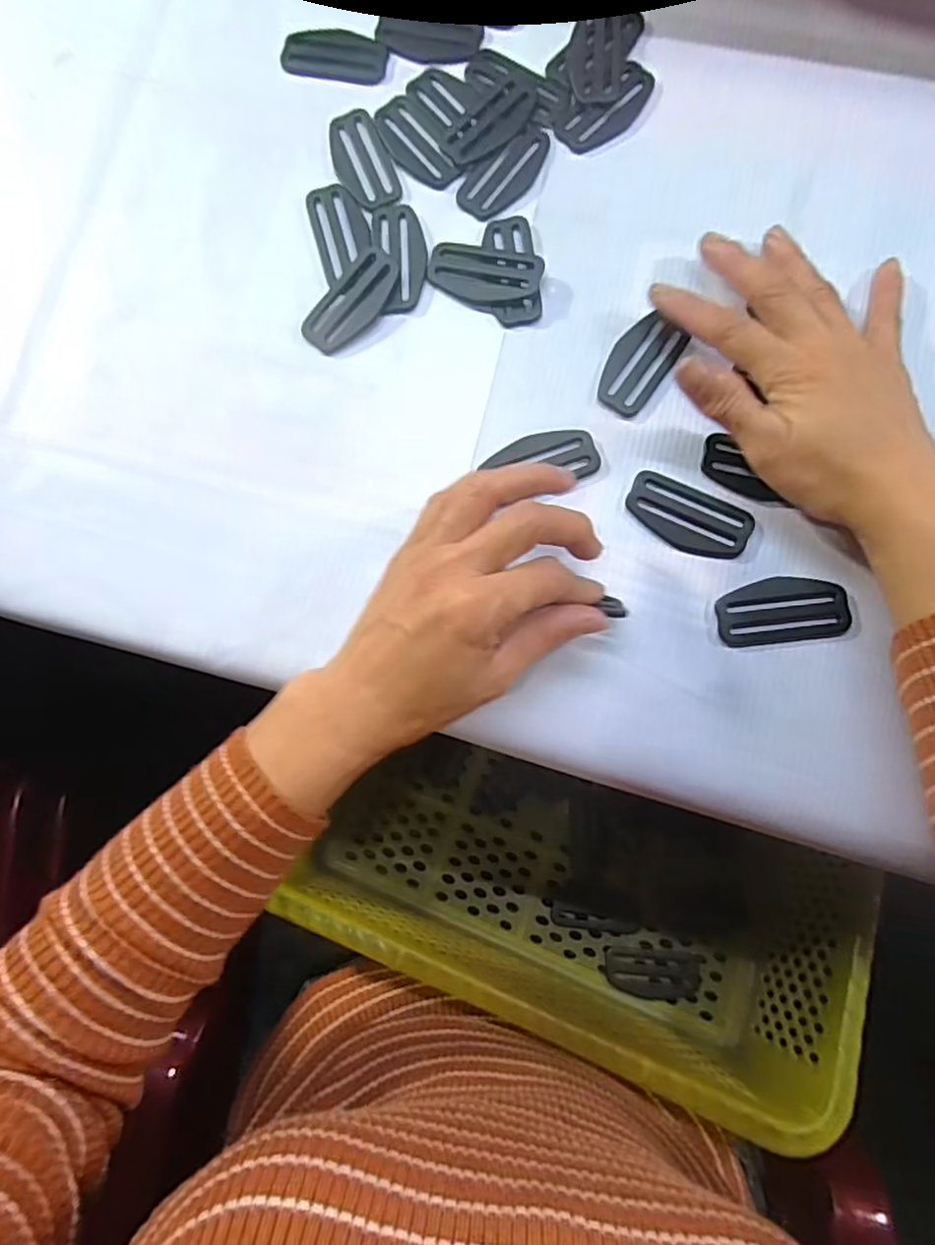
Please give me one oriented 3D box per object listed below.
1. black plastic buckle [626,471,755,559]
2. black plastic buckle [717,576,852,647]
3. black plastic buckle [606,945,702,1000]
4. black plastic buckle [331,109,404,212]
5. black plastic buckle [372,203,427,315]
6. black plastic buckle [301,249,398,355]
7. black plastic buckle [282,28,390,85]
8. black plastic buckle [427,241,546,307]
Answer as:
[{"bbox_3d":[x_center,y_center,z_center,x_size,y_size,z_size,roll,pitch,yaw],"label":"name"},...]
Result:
[{"bbox_3d":[0.105,-0.051,0.297,0.058,0.004,0.029,25,84,7],"label":"black plastic buckle"},{"bbox_3d":[0.146,-0.006,0.288,0.058,0.004,0.030,-7,81,3],"label":"black plastic buckle"},{"bbox_3d":[0.122,0.232,0.413,0.061,0.009,0.028,7,83,1],"label":"black plastic buckle"},{"bbox_3d":[-0.057,-0.250,0.335,0.029,0.004,0.062,-22,81,1],"label":"black plastic buckle"},{"bbox_3d":[-0.035,-0.194,0.327,0.027,0.004,0.062,-9,81,3],"label":"black plastic buckle"},{"bbox_3d":[-0.061,-0.168,0.326,0.028,0.004,0.060,39,86,8],"label":"black plastic buckle"},{"bbox_3d":[-0.073,-0.318,0.347,0.060,0.004,0.029,13,83,6],"label":"black plastic buckle"},{"bbox_3d":[0.009,-0.181,0.321,0.059,0.008,0.031,13,83,6],"label":"black plastic buckle"}]

